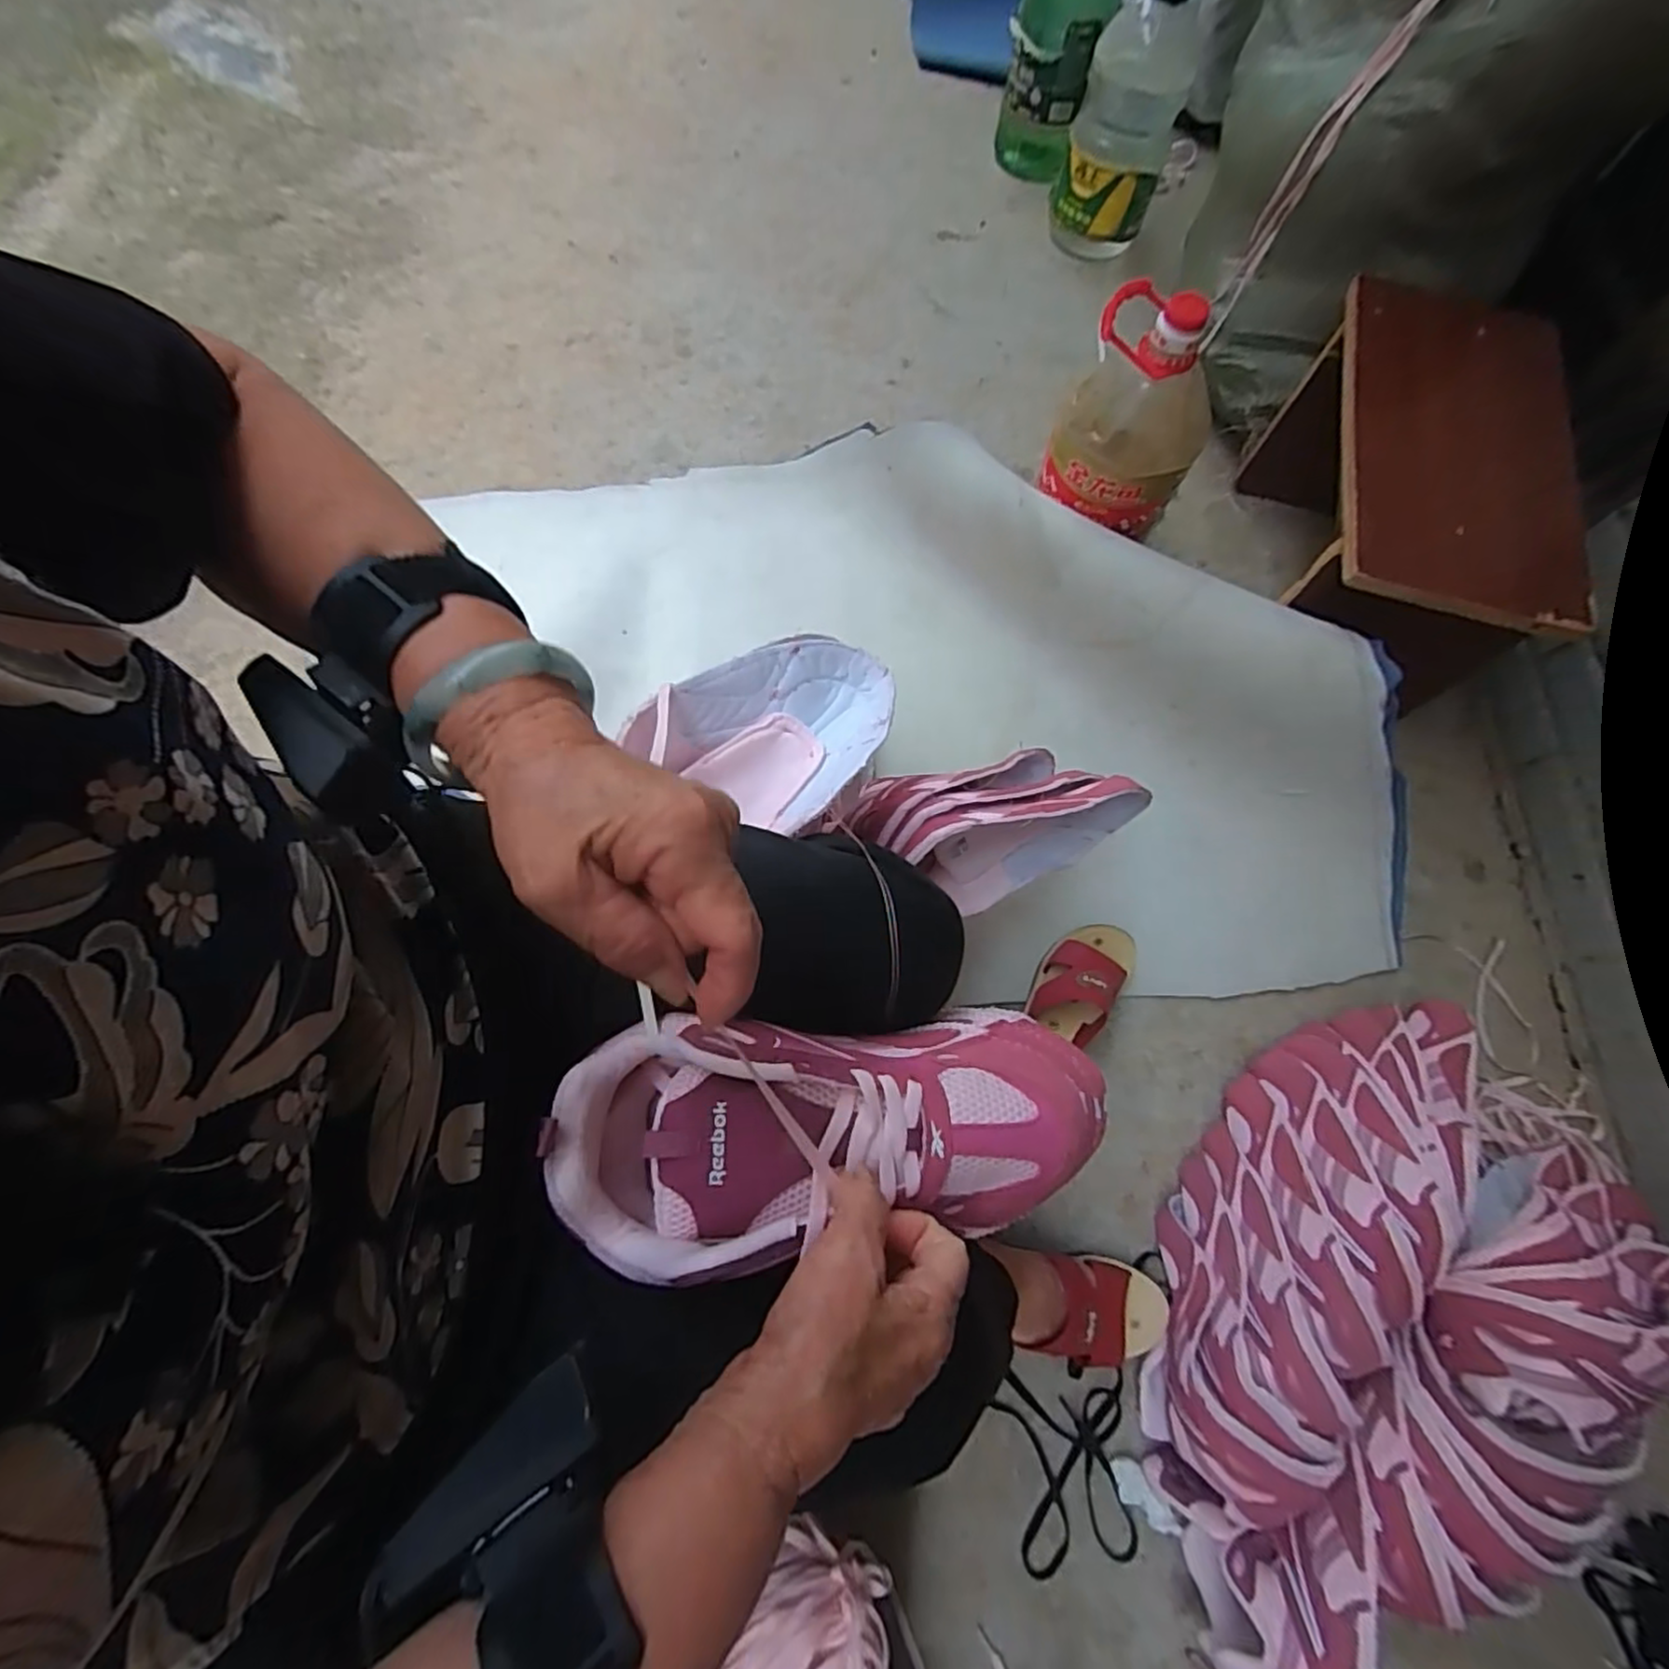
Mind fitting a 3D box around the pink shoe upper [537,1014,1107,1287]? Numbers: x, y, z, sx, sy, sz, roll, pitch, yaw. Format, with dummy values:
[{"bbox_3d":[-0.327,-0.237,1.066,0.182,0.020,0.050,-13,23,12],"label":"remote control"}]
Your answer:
[{"bbox_3d":[0.005,0.142,0.335,0.258,0.076,0.100,0,70,-7],"label":"pink shoe upper"}]

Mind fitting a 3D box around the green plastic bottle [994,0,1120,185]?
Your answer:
[{"bbox_3d":[0.382,-1.356,1.197,0.152,0.319,0.146,12,70,3],"label":"green plastic bottle"}]

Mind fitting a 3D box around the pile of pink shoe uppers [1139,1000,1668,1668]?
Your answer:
[{"bbox_3d":[0.494,0.414,0.619,0.333,0.183,0.607,44,73,10],"label":"pile of pink shoe uppers"}]

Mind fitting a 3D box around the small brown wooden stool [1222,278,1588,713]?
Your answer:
[{"bbox_3d":[0.671,-0.392,0.858,0.261,0.242,0.431,17,70,1],"label":"small brown wooden stool"}]

